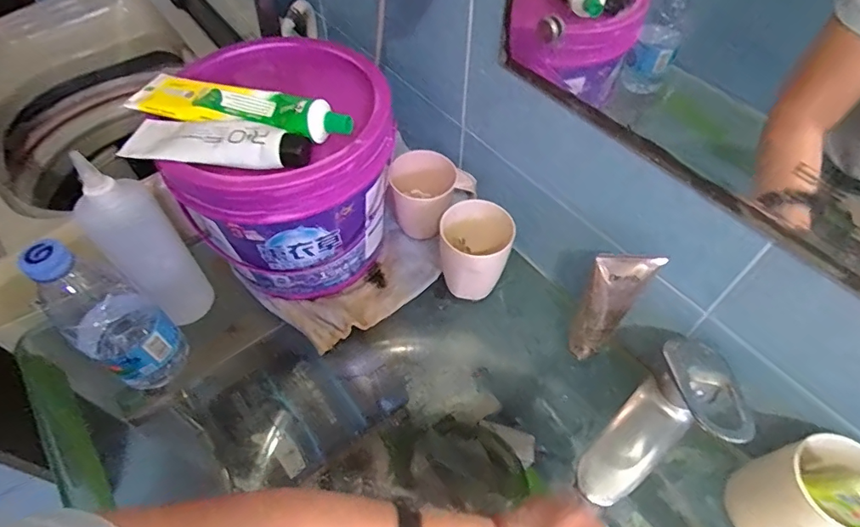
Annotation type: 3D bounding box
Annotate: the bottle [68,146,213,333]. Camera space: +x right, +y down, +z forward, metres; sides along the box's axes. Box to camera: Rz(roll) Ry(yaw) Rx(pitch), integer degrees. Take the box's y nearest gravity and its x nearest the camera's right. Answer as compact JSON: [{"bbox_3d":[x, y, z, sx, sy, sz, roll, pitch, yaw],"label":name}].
[{"bbox_3d":[-0.277,-0.011,0.477,0.066,0.192,0.060,34,61,23],"label":"bottle"}]

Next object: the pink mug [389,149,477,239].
[{"bbox_3d":[0.003,-0.077,0.596,0.101,0.091,0.074,0,54,1],"label":"pink mug"}]

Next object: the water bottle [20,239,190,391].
[{"bbox_3d":[-0.288,0.057,0.452,0.064,0.217,0.068,34,61,23],"label":"water bottle"}]

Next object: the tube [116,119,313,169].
[{"bbox_3d":[-0.186,-0.105,0.416,0.162,0.024,0.048,11,54,8],"label":"tube"}]

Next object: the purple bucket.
[{"bbox_3d":[-0.140,-0.092,0.549,0.201,0.213,0.228,-4,54,-2],"label":"purple bucket"}]

